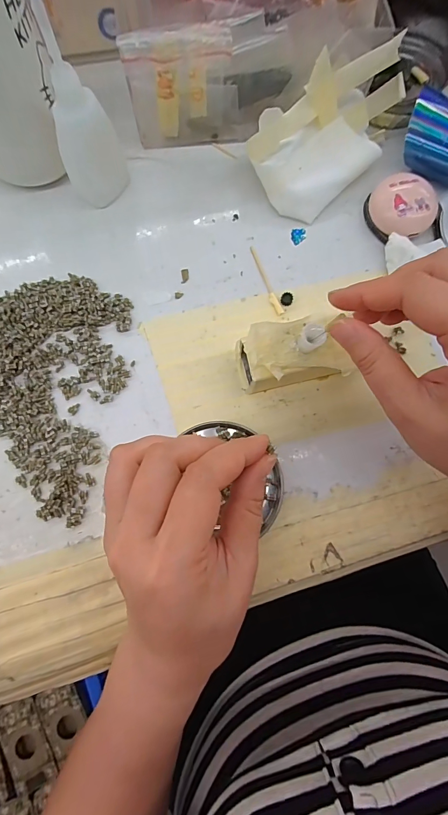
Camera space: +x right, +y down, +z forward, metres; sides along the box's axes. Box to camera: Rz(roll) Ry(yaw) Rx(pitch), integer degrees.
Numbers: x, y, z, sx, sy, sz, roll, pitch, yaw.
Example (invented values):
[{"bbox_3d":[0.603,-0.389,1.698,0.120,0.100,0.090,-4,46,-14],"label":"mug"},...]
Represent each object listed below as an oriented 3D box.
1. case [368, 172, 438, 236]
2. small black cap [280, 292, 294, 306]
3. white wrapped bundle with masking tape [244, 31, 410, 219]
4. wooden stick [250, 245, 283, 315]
[{"bbox_3d":[0.135,-0.150,0.272,0.043,0.023,0.044,0,79,-1],"label":"case"},{"bbox_3d":[0.046,-0.080,0.264,0.009,0.005,0.008,22,79,3],"label":"small black cap"},{"bbox_3d":[0.074,-0.201,0.262,0.108,0.061,0.067,-42,83,-9],"label":"white wrapped bundle with masking tape"},{"bbox_3d":[0.031,-0.095,0.268,0.006,0.004,0.060,-20,80,-5],"label":"wooden stick"}]

